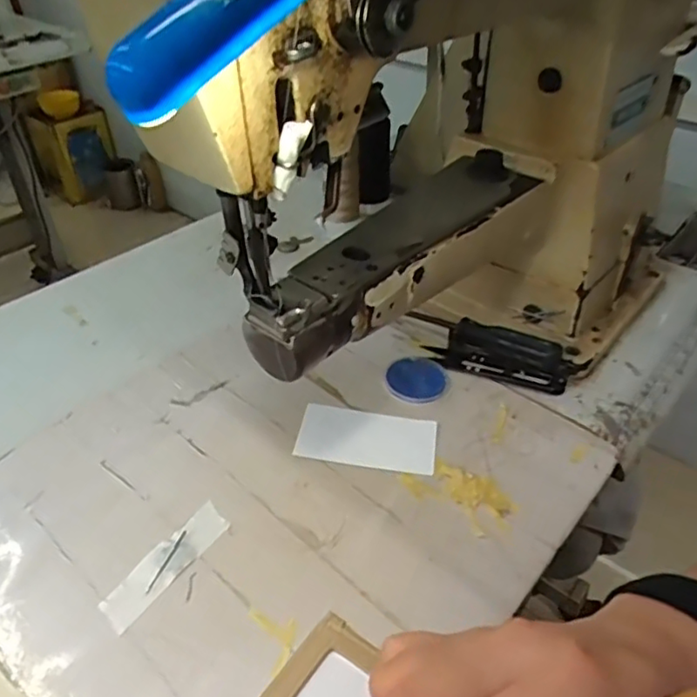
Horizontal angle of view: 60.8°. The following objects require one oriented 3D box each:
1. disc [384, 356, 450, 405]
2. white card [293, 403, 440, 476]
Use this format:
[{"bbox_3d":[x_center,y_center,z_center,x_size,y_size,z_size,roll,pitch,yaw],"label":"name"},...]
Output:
[{"bbox_3d":[0.055,0.023,0.475,0.048,0.004,0.052,0,40,0],"label":"disc"},{"bbox_3d":[0.014,0.065,0.437,0.098,0.004,0.050,9,43,4],"label":"white card"}]

